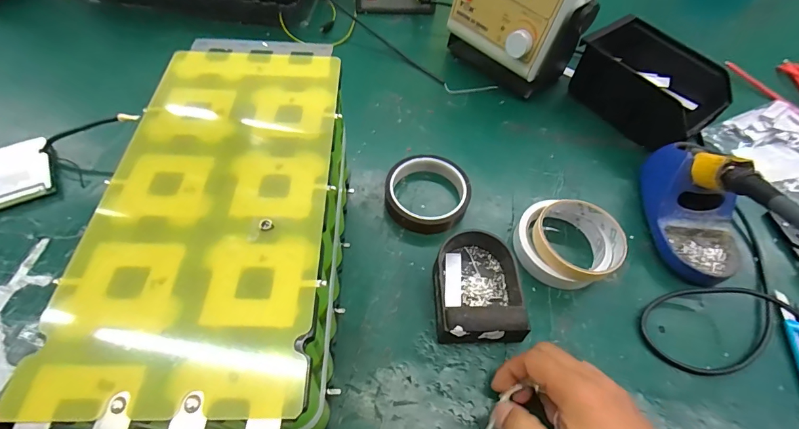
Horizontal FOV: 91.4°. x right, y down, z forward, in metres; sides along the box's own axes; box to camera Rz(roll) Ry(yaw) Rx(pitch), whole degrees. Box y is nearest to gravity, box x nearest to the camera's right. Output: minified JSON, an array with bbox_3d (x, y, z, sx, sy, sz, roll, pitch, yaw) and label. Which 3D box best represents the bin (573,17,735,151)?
[{"bbox_3d":[0.319,-0.168,0.504,0.117,0.068,0.170,-32,65,-19],"label":"bin"}]

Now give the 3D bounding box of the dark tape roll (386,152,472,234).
[{"bbox_3d":[0.029,-0.023,0.429,0.087,0.026,0.091,1,59,-1],"label":"dark tape roll"}]

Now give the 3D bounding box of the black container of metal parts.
[{"bbox_3d":[0.072,0.063,0.362,0.083,0.036,0.104,-2,59,-3],"label":"black container of metal parts"}]

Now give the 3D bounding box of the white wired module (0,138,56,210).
[{"bbox_3d":[-0.419,-0.045,0.427,0.059,0.019,0.083,-23,62,-15],"label":"white wired module"}]

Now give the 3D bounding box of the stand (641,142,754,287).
[{"bbox_3d":[0.319,-0.013,0.402,0.092,0.080,0.154,6,59,2],"label":"stand"}]

